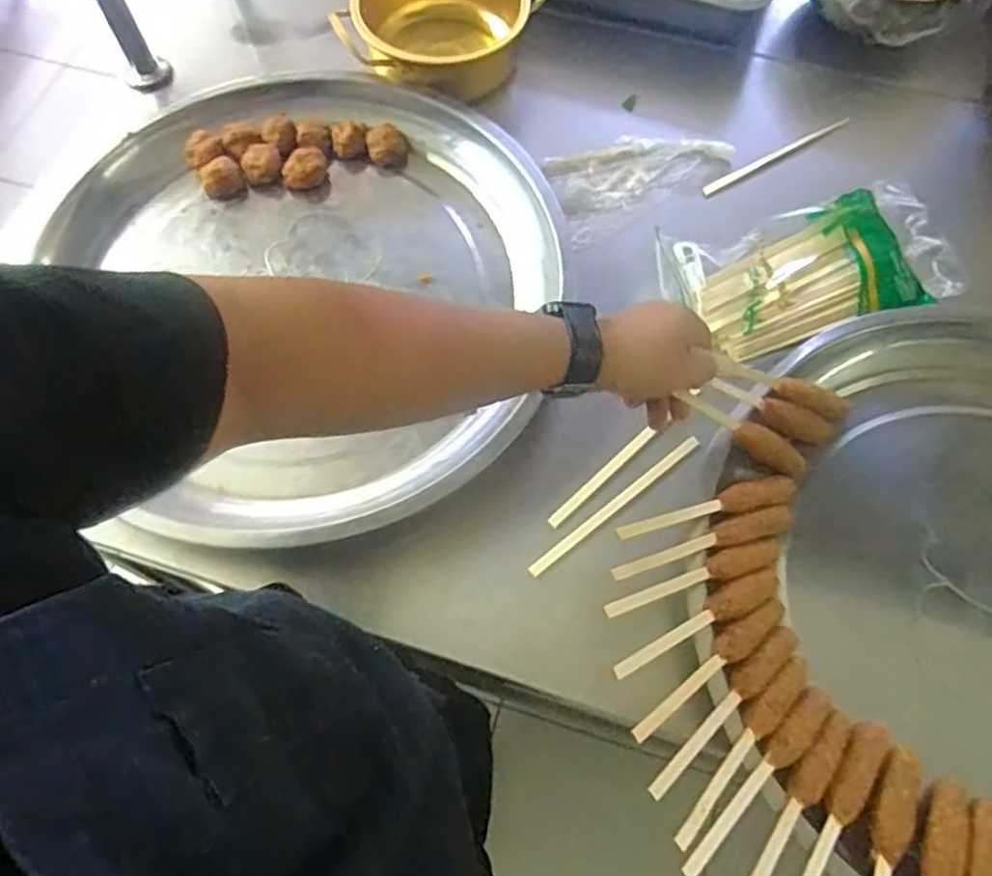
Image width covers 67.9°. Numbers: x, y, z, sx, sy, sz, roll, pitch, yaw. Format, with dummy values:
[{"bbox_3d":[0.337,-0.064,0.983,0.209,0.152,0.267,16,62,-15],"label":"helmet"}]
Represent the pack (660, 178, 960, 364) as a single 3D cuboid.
[{"bbox_3d":[0.280,-0.155,0.667,0.258,0.039,0.134,-16,67,-7],"label":"pack"}]

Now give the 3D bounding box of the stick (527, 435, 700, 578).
[{"bbox_3d":[0.097,0.053,0.593,0.178,0.006,0.009,-36,71,-15],"label":"stick"}]

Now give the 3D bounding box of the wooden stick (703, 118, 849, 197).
[{"bbox_3d":[0.286,-0.287,0.742,0.191,0.008,0.012,-29,69,-12],"label":"wooden stick"}]

